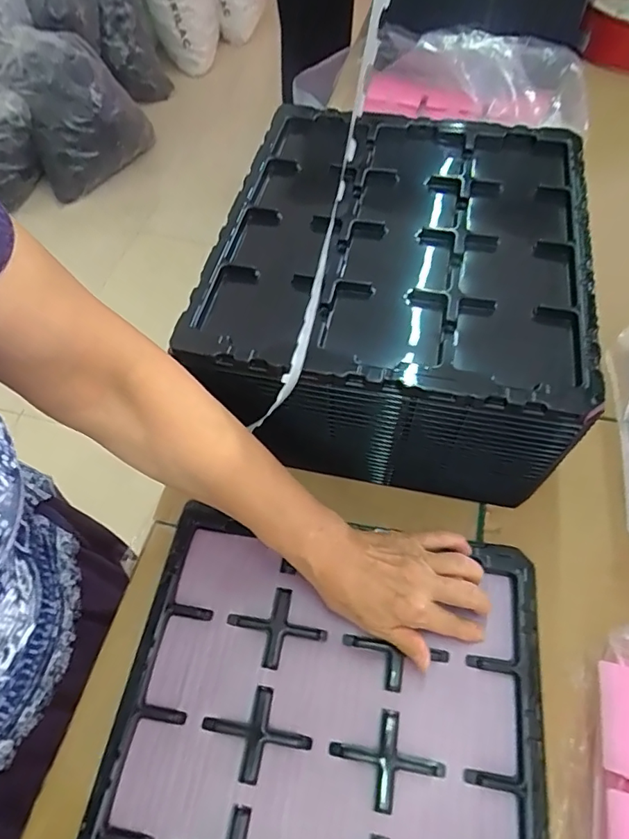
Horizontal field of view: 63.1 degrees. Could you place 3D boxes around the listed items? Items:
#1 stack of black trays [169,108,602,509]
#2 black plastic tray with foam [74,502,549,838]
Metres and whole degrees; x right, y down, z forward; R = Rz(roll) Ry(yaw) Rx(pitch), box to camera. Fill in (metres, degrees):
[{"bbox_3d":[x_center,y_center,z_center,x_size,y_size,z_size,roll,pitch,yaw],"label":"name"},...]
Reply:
[{"bbox_3d":[0.081,-0.132,0.542,0.333,0.169,0.375,9,60,6],"label":"stack of black trays"},{"bbox_3d":[0.005,0.263,0.403,0.333,0.020,0.344,8,60,6],"label":"black plastic tray with foam"}]

